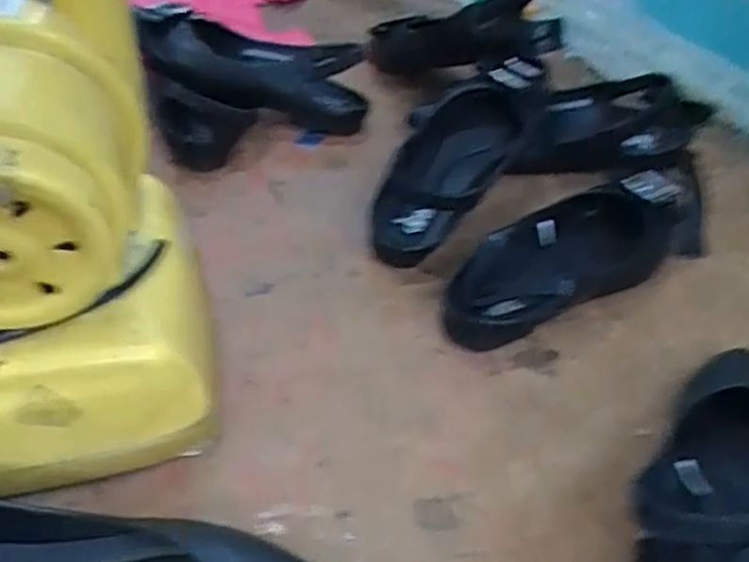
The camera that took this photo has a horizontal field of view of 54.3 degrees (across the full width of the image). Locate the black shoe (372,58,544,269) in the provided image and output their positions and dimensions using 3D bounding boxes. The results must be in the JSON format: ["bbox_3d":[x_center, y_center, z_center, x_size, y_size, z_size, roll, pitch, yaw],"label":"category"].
[{"bbox_3d":[0.066,-0.100,0.570,0.082,0.064,0.214,26,62,21],"label":"black shoe"}]

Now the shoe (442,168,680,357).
[{"bbox_3d":[0.137,-0.020,0.520,0.222,0.046,0.078,-20,49,-24],"label":"shoe"}]

